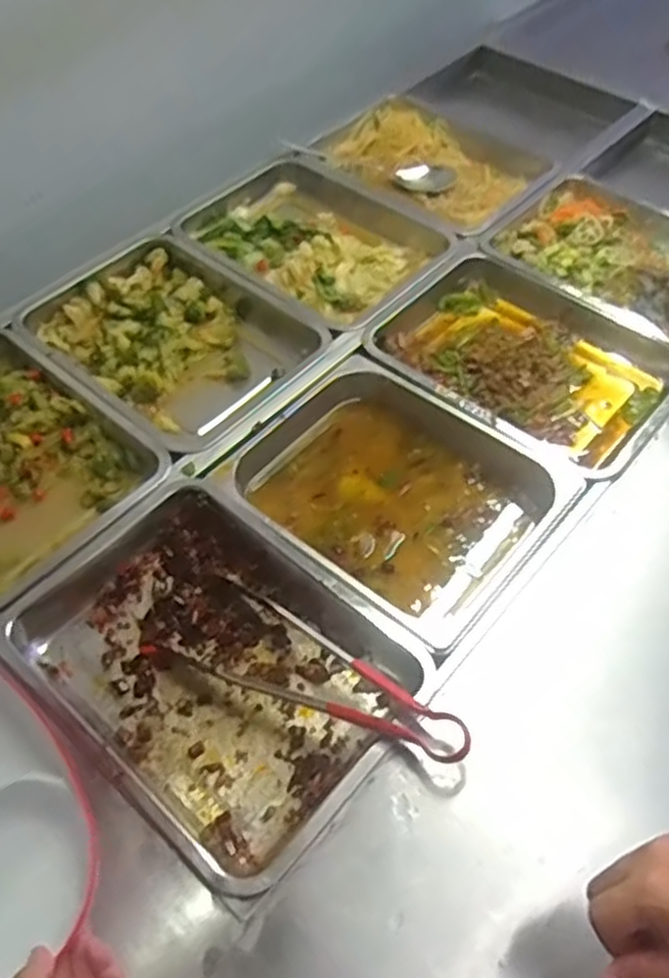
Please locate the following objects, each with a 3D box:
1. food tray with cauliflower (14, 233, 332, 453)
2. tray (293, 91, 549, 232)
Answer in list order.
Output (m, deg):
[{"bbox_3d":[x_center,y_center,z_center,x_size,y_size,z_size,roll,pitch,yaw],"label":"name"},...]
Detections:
[{"bbox_3d":[-0.210,-0.186,0.978,0.332,0.067,0.261,36,60,22],"label":"food tray with cauliflower"},{"bbox_3d":[0.137,-0.522,1.211,0.358,0.053,0.259,34,59,21],"label":"tray"}]

